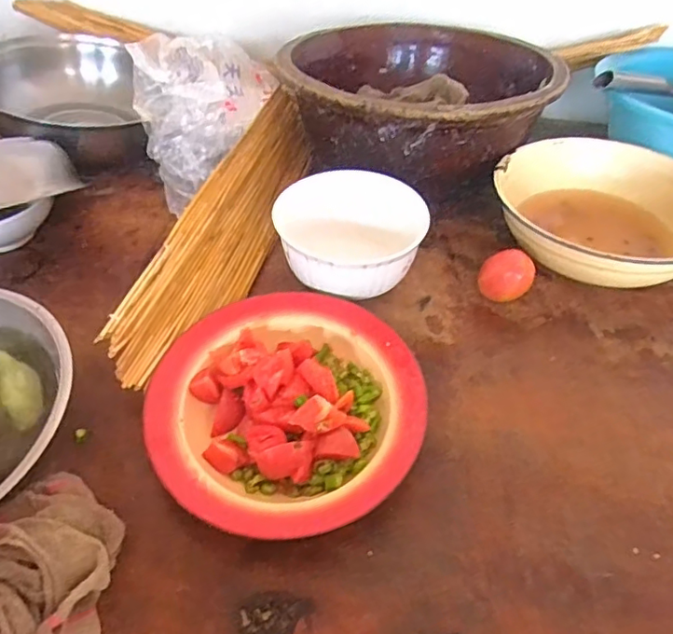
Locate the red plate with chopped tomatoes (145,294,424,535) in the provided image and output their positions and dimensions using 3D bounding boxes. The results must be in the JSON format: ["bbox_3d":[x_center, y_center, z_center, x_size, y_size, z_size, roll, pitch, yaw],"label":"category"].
[{"bbox_3d":[-0.044,0.073,0.493,0.230,0.044,0.221,0,46,0],"label":"red plate with chopped tomatoes"}]

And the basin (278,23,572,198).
[{"bbox_3d":[0.123,-0.299,0.759,0.330,0.116,0.349,20,49,18],"label":"basin"}]

